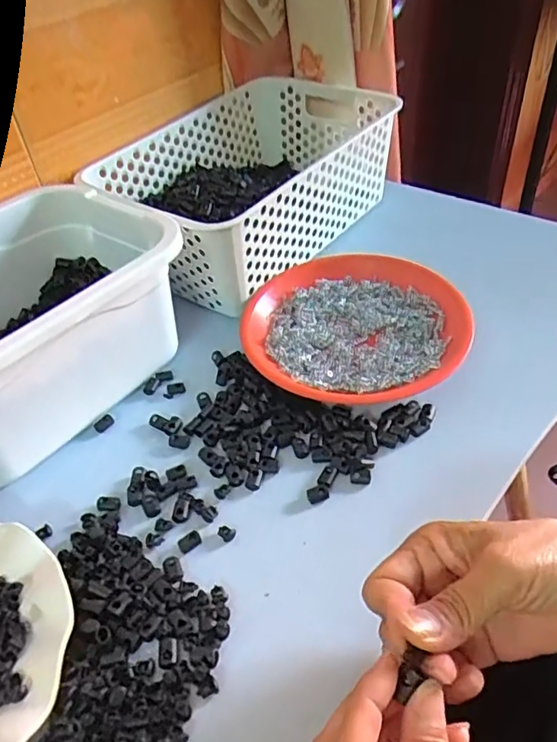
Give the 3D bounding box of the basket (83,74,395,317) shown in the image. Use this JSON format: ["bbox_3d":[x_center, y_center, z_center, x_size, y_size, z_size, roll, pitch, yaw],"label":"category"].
[{"bbox_3d":[-0.032,-0.209,0.615,0.202,0.101,0.307,29,51,29],"label":"basket"}]

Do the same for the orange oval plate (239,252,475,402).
[{"bbox_3d":[0.068,-0.047,0.513,0.194,0.020,0.183,-3,48,4],"label":"orange oval plate"}]

